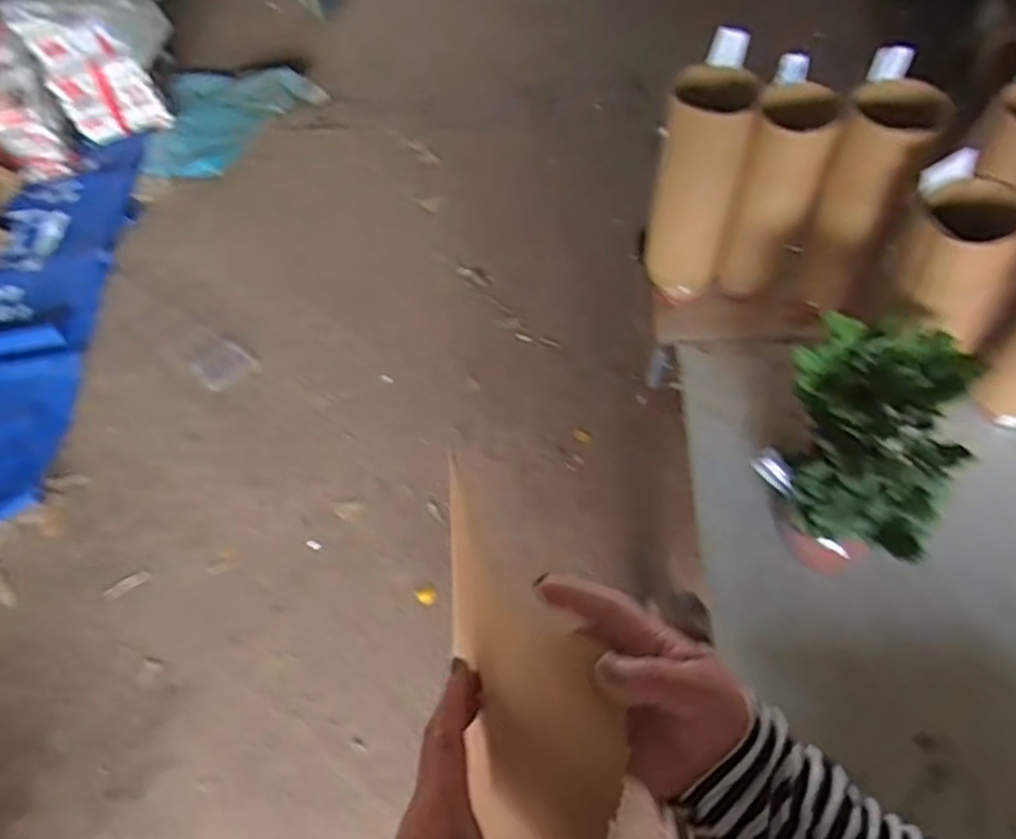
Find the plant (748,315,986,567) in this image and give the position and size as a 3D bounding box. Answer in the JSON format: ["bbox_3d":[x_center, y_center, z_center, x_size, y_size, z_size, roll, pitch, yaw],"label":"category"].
[{"bbox_3d":[0.470,0.046,0.982,0.200,0.264,0.268,18,58,16],"label":"plant"}]

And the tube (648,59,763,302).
[{"bbox_3d":[0.312,-0.381,1.179,0.138,0.367,0.106,10,56,11],"label":"tube"}]

